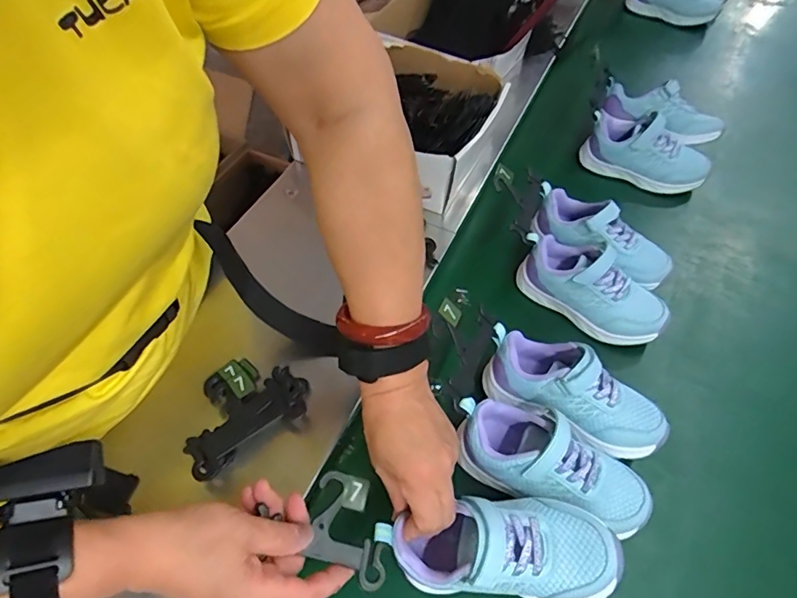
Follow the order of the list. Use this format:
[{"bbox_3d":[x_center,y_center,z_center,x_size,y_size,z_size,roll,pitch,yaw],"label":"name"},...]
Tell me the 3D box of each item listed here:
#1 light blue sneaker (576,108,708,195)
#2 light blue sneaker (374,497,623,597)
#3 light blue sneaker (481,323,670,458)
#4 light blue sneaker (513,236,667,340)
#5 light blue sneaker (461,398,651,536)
[{"bbox_3d":[0.330,-0.194,0.665,0.159,0.072,0.062,24,58,15],"label":"light blue sneaker"},{"bbox_3d":[0.069,0.184,0.361,0.166,0.069,0.066,-5,54,8],"label":"light blue sneaker"},{"bbox_3d":[0.159,0.088,0.460,0.164,0.079,0.065,24,58,16],"label":"light blue sneaker"},{"bbox_3d":[0.207,-0.012,0.536,0.160,0.069,0.073,34,61,21],"label":"light blue sneaker"},{"bbox_3d":[0.131,0.140,0.427,0.165,0.065,0.067,21,57,14],"label":"light blue sneaker"}]

